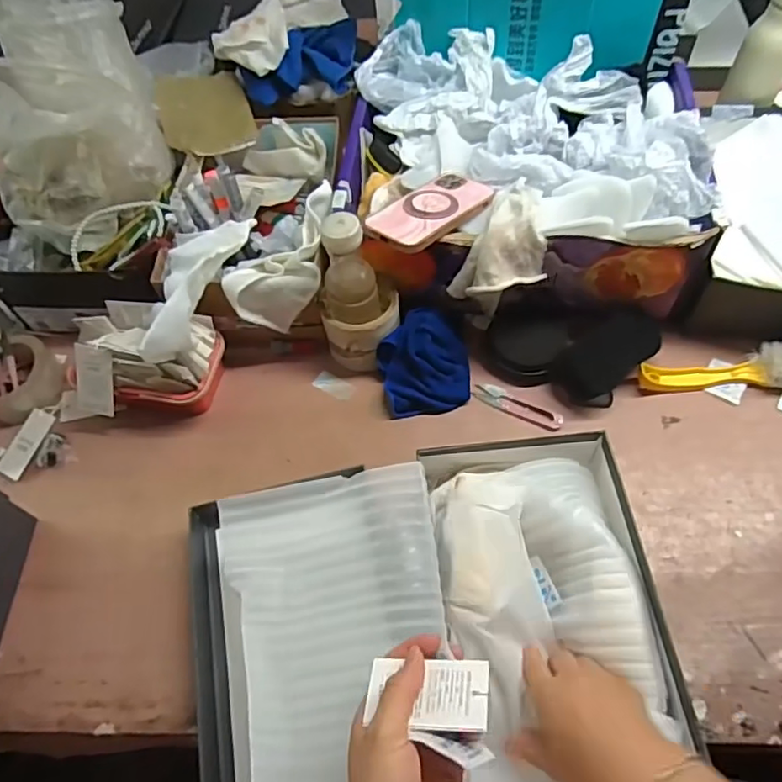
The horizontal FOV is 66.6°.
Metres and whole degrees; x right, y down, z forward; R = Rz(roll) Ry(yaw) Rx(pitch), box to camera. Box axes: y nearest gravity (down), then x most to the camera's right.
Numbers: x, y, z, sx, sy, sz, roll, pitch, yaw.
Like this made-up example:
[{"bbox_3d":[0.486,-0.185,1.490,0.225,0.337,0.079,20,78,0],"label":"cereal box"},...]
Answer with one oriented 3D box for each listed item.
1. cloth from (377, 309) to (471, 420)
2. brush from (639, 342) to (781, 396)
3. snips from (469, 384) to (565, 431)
[{"bbox_3d":[0.038,-0.036,0.674,0.103,0.055,0.110,-12,58,-3],"label":"cloth"},{"bbox_3d":[0.389,-0.029,0.656,0.224,0.034,0.057,1,59,5],"label":"brush"},{"bbox_3d":[0.141,0.018,0.669,0.103,0.010,0.028,29,65,20],"label":"snips"}]

